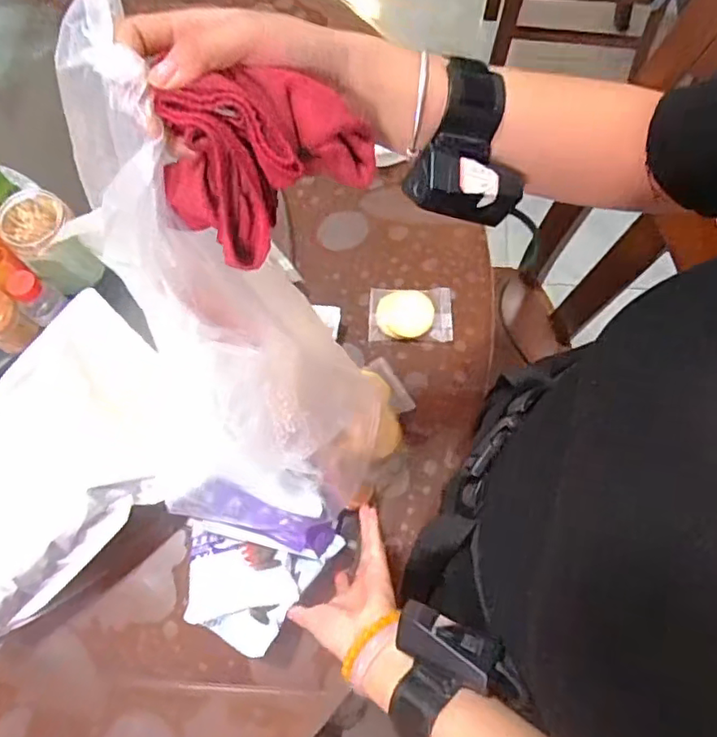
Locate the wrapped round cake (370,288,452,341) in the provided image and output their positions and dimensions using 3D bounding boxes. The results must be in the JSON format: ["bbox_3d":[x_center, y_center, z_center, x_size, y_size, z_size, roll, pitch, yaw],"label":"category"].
[{"bbox_3d":[0.063,-0.066,0.704,0.098,0.019,0.064,2,70,1],"label":"wrapped round cake"}]

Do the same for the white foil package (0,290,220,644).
[{"bbox_3d":[-0.301,0.097,0.556,0.217,0.061,0.306,40,75,13],"label":"white foil package"}]

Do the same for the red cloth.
[{"bbox_3d":[-0.050,-0.113,0.312,0.107,0.067,0.062,-33,73,-11],"label":"red cloth"}]

